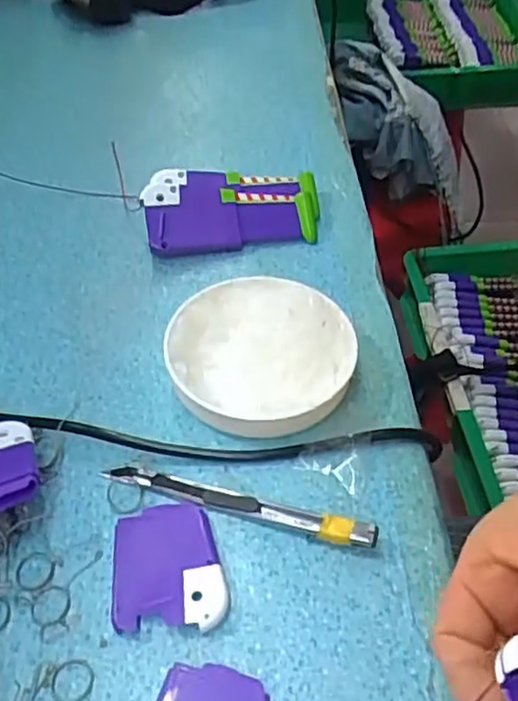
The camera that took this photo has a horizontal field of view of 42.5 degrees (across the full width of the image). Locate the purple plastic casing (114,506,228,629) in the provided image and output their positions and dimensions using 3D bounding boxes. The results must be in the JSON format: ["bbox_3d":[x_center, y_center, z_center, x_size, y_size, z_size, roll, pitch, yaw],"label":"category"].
[{"bbox_3d":[-0.043,0.101,0.317,0.051,0.009,0.060,-4,49,-4],"label":"purple plastic casing"}]

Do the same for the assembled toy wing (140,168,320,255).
[{"bbox_3d":[-0.019,-0.104,0.481,0.124,0.033,0.069,-10,50,-8],"label":"assembled toy wing"}]

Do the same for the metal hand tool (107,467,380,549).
[{"bbox_3d":[-0.012,0.076,0.334,0.140,0.012,0.014,13,50,10],"label":"metal hand tool"}]

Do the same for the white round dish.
[{"bbox_3d":[0.001,0.002,0.387,0.104,0.026,0.101,0,49,0],"label":"white round dish"}]

